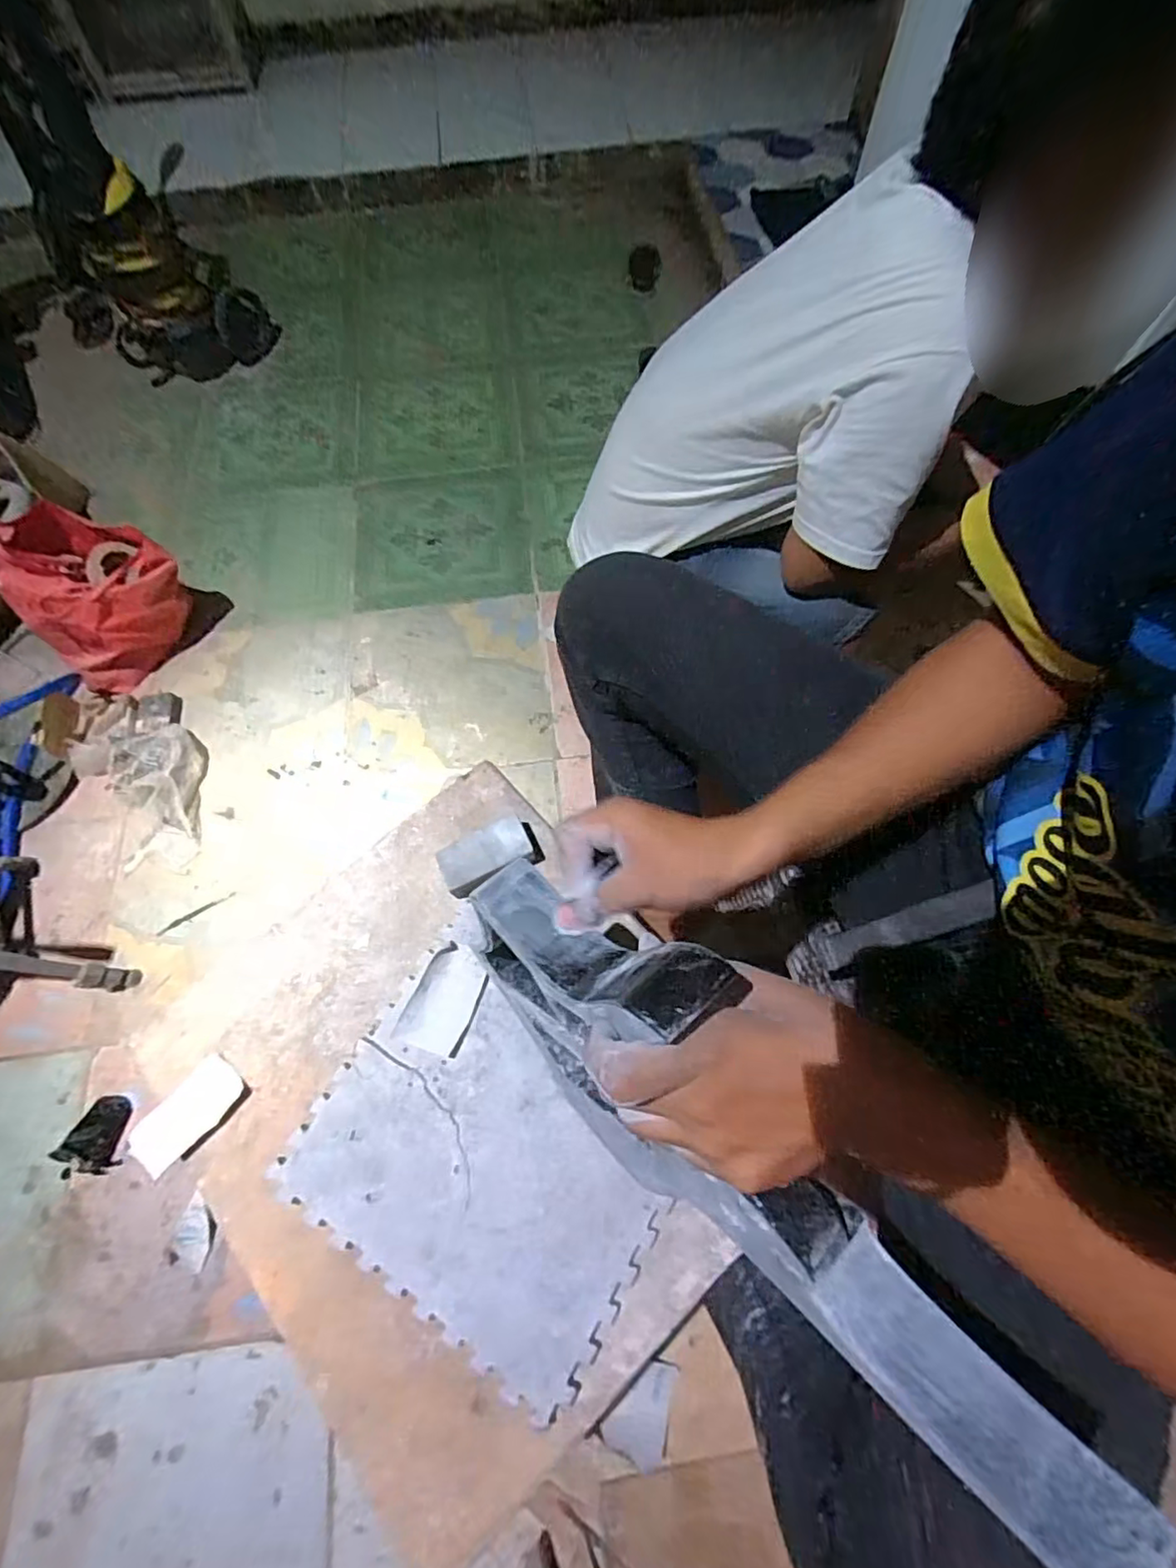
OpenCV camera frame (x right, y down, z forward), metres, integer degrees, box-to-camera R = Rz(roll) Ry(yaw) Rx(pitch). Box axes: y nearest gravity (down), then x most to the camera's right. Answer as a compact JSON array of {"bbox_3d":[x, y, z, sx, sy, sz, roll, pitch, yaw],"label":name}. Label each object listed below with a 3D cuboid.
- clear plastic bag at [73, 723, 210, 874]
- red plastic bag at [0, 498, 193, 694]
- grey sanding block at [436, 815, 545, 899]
[{"bbox_3d":[-0.809,0.015,1.076,0.185,0.103,0.266,-10,68,-5],"label":"clear plastic bag"},{"bbox_3d":[-0.913,-0.358,1.139,0.266,0.280,0.173,-39,74,-15],"label":"red plastic bag"},{"bbox_3d":[-0.100,0.074,0.624,0.100,0.041,0.050,-27,69,-10],"label":"grey sanding block"}]

